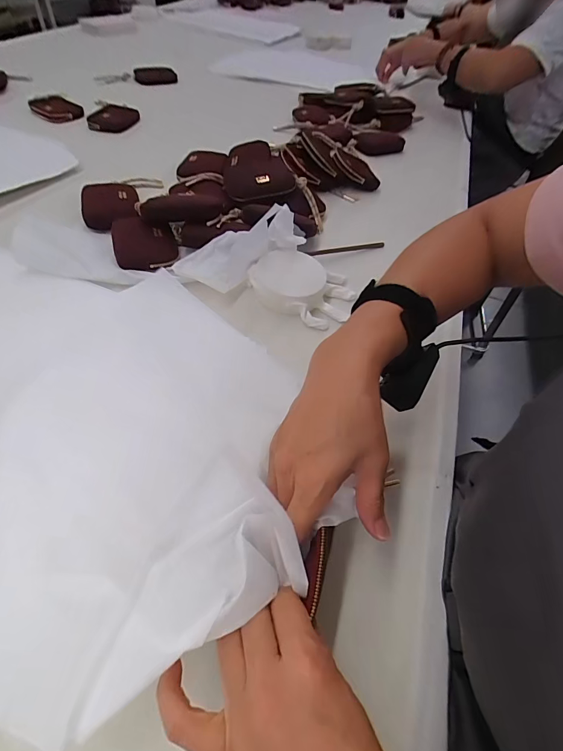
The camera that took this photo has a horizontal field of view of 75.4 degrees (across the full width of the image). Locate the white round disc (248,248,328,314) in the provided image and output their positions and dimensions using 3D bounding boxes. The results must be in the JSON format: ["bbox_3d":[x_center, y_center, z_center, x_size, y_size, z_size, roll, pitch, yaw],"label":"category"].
[{"bbox_3d":[0.008,-0.127,0.490,0.099,0.032,0.099,3,51,-4],"label":"white round disc"}]

